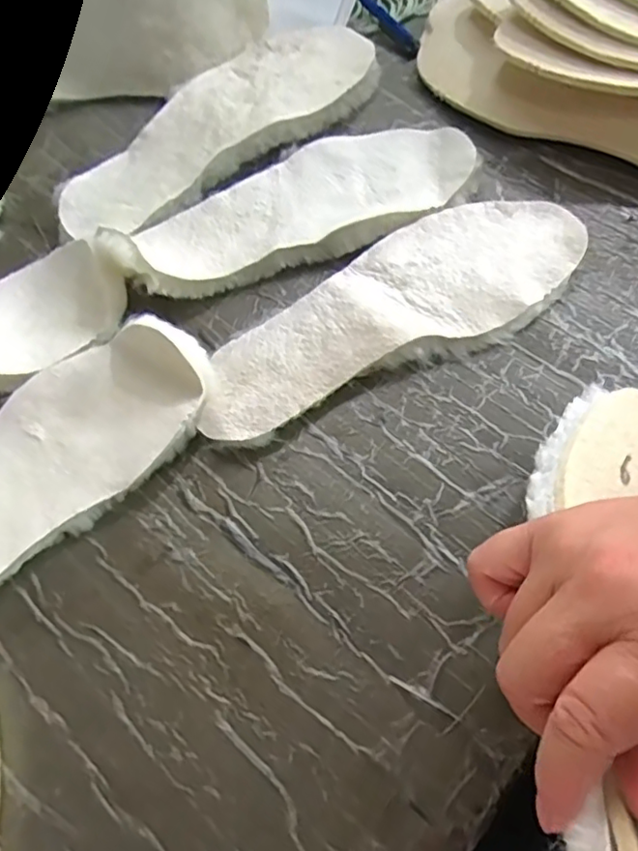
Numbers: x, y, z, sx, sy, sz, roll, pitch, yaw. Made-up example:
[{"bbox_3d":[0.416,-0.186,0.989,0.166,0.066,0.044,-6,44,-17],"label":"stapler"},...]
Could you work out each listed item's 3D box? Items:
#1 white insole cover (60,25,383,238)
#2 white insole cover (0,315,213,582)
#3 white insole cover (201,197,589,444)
[{"bbox_3d":[-0.077,-0.231,0.449,0.266,0.014,0.097,-40,71,-11],"label":"white insole cover"},{"bbox_3d":[-0.180,0.031,0.340,0.258,0.030,0.090,-39,71,-11],"label":"white insole cover"},{"bbox_3d":[0.044,-0.077,0.381,0.260,0.014,0.090,-25,69,-6],"label":"white insole cover"}]

